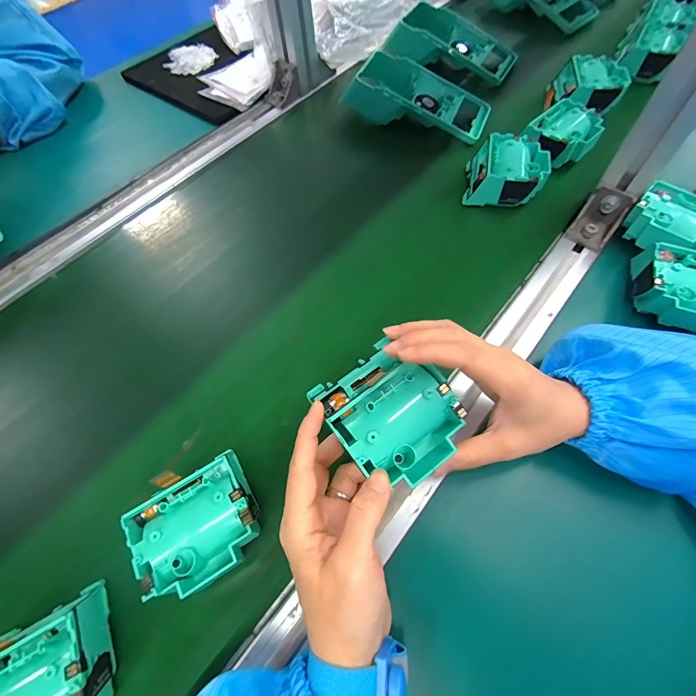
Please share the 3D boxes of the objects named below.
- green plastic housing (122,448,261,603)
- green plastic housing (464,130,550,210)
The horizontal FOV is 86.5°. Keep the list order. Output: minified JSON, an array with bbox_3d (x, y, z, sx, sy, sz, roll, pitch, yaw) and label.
[{"bbox_3d":[-0.100,0.118,0.254,0.079,0.040,0.078,-32,63,-13],"label":"green plastic housing"},{"bbox_3d":[0.174,-0.192,0.409,0.080,0.043,0.078,11,62,10],"label":"green plastic housing"}]

